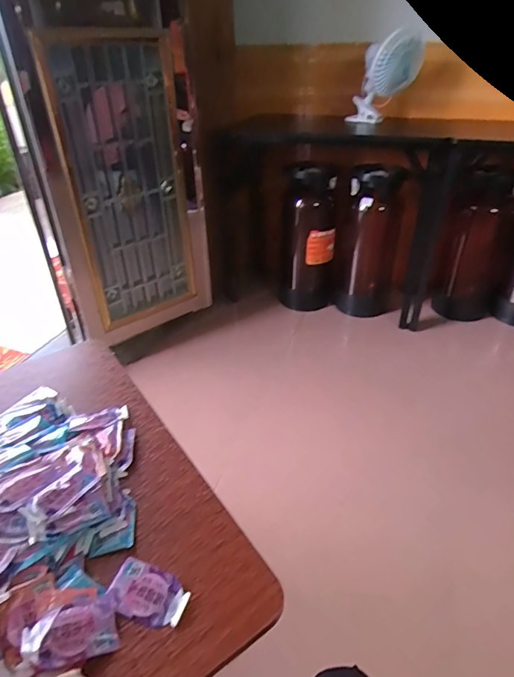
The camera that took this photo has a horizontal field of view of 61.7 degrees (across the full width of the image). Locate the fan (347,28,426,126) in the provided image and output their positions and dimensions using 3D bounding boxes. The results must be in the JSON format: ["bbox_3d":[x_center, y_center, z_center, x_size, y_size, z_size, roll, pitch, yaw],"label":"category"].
[{"bbox_3d":[0.457,-0.926,1.547,0.237,0.272,0.188,9,35,13],"label":"fan"}]

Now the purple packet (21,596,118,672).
[{"bbox_3d":[-0.167,0.264,0.387,0.074,0.013,0.049,2,42,-28],"label":"purple packet"}]

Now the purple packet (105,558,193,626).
[{"bbox_3d":[-0.106,0.250,0.423,0.077,0.008,0.045,12,36,18],"label":"purple packet"}]

